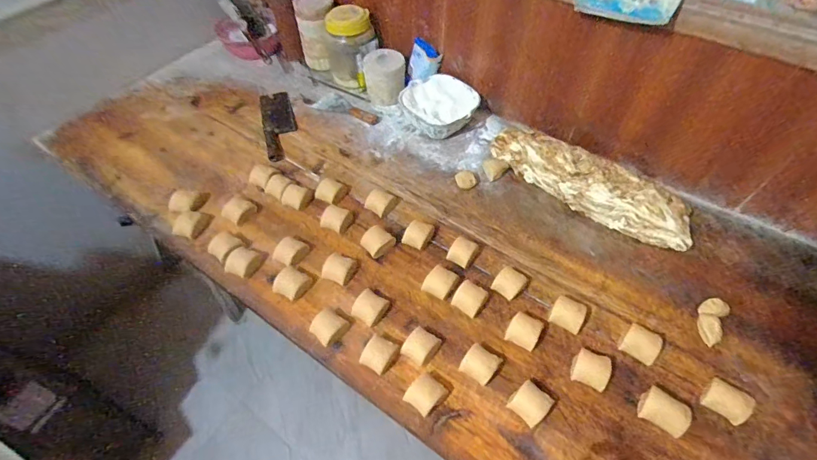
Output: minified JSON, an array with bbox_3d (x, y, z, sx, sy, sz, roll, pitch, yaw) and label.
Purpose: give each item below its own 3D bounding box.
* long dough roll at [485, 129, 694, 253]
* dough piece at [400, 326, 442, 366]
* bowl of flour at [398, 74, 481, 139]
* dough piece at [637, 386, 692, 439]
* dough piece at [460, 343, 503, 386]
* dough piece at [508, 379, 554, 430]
[{"bbox_3d":[0.413,-0.111,0.917,0.471,0.097,0.111,32,58,19],"label":"long dough roll"},{"bbox_3d":[0.023,0.206,0.706,0.054,0.021,0.057,29,57,18],"label":"dough piece"},{"bbox_3d":[0.079,-0.324,1.061,0.184,0.087,0.175,0,53,0],"label":"bowl of flour"},{"bbox_3d":[0.411,0.288,0.633,0.070,0.026,0.048,30,57,18],"label":"dough piece"},{"bbox_3d":[0.125,0.233,0.688,0.056,0.034,0.052,29,57,18],"label":"dough piece"},{"bbox_3d":[0.200,0.284,0.650,0.051,0.025,0.054,-36,62,-26],"label":"dough piece"}]

